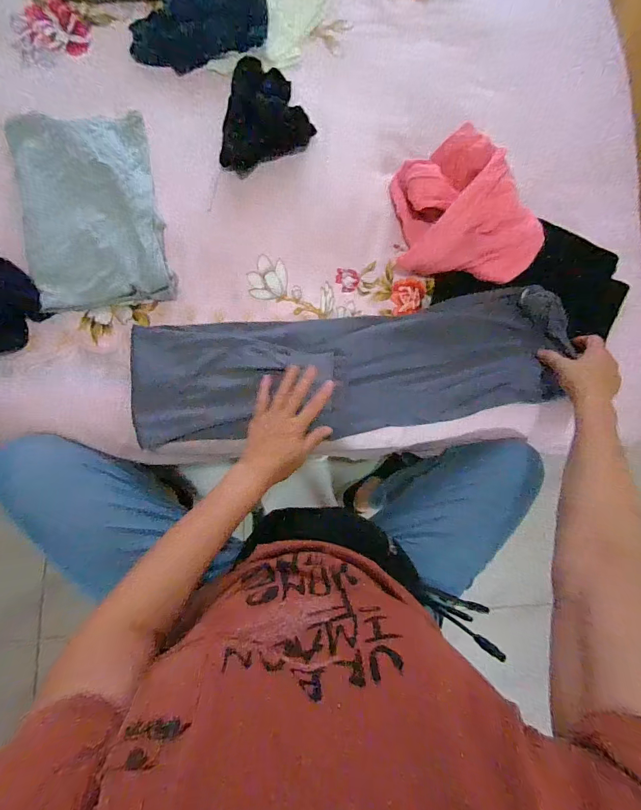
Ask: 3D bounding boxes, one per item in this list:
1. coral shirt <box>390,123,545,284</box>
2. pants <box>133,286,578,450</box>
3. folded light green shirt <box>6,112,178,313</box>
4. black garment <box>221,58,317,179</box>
[{"bbox_3d":[0.246,-0.330,0.610,0.238,0.096,0.222,1,83,-7],"label":"coral shirt"},{"bbox_3d":[0.057,-0.065,0.589,0.683,0.048,0.190,-6,84,-5],"label":"pants"},{"bbox_3d":[-0.361,-0.314,0.565,0.200,0.027,0.312,-12,85,-8],"label":"folded light green shirt"},{"bbox_3d":[-0.088,-0.494,0.626,0.144,0.023,0.199,8,82,-6],"label":"black garment"}]

